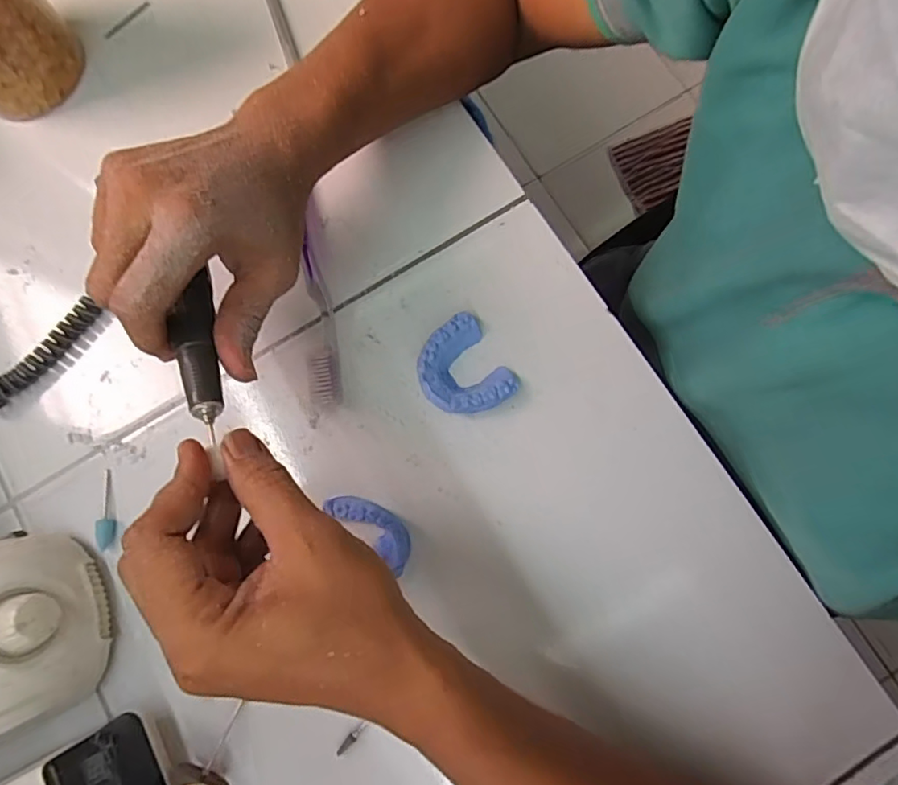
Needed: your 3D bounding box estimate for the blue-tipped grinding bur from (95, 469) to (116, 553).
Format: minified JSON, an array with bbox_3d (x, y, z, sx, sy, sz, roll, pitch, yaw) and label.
[{"bbox_3d":[-0.219,0.074,0.353,0.010,0.007,0.050,-12,67,-2],"label":"blue-tipped grinding bur"}]

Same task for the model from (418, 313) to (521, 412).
[{"bbox_3d":[0.008,-0.014,0.359,0.054,0.018,0.062,-34,81,-6],"label":"model"}]

